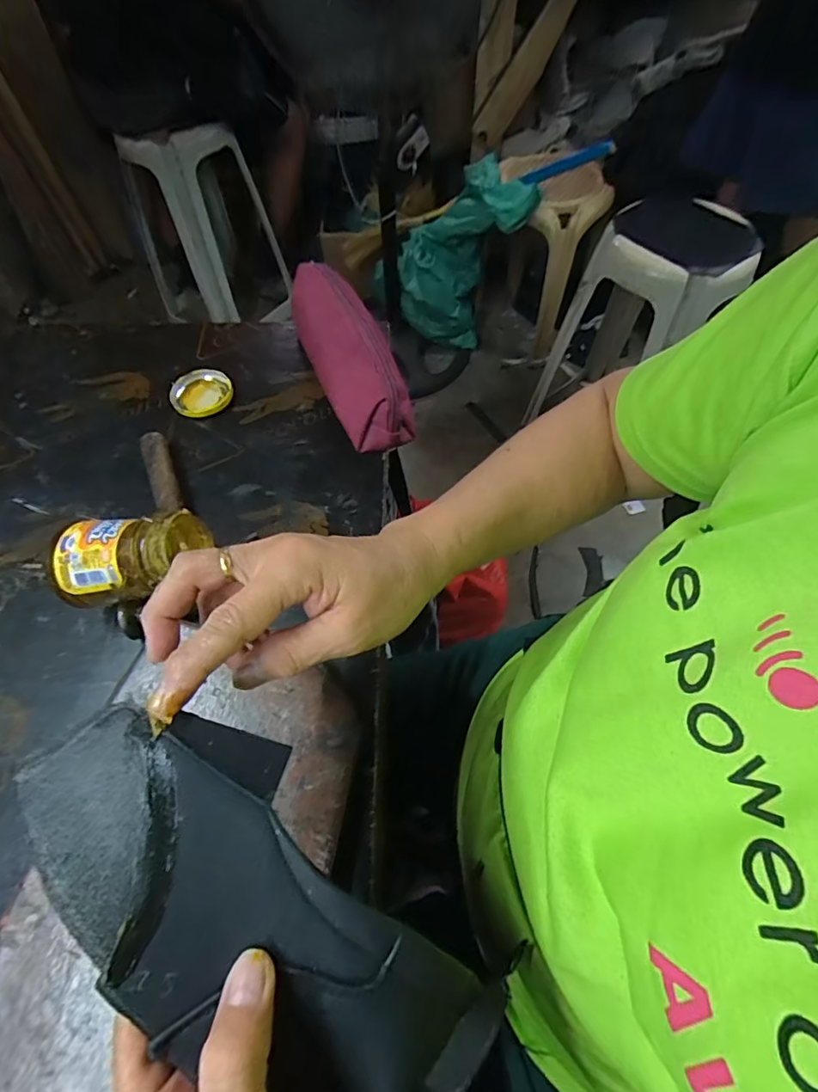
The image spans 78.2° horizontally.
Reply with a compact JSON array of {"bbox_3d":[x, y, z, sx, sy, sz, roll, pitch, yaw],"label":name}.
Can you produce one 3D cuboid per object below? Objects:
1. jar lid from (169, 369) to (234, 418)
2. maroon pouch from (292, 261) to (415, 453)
[{"bbox_3d":[-0.207,-0.153,0.501,0.057,0.008,0.057,-6,60,-3],"label":"jar lid"},{"bbox_3d":[-0.061,-0.190,0.484,0.064,0.061,0.223,-22,62,-12],"label":"maroon pouch"}]

